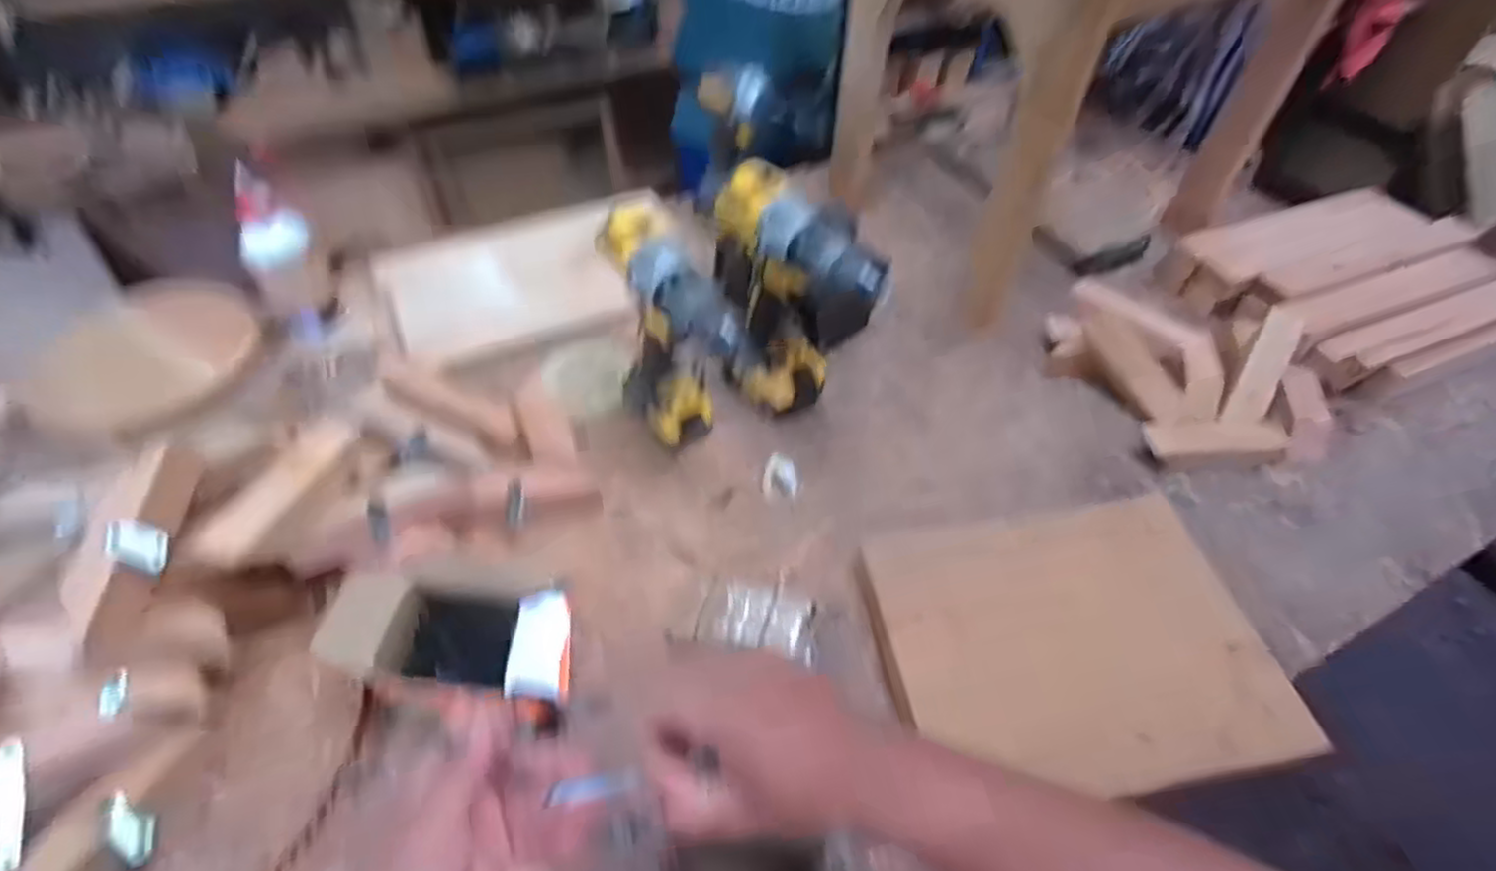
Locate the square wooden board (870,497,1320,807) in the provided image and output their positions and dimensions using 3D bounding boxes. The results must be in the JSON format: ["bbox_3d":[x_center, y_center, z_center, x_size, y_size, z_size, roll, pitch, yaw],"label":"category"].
[{"bbox_3d":[0.287,0.180,0.643,0.327,0.034,0.265,-6,50,-4],"label":"square wooden board"}]

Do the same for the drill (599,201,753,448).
[{"bbox_3d":[-0.074,-0.079,0.723,0.096,0.239,0.188,-17,53,-16],"label":"drill"}]

